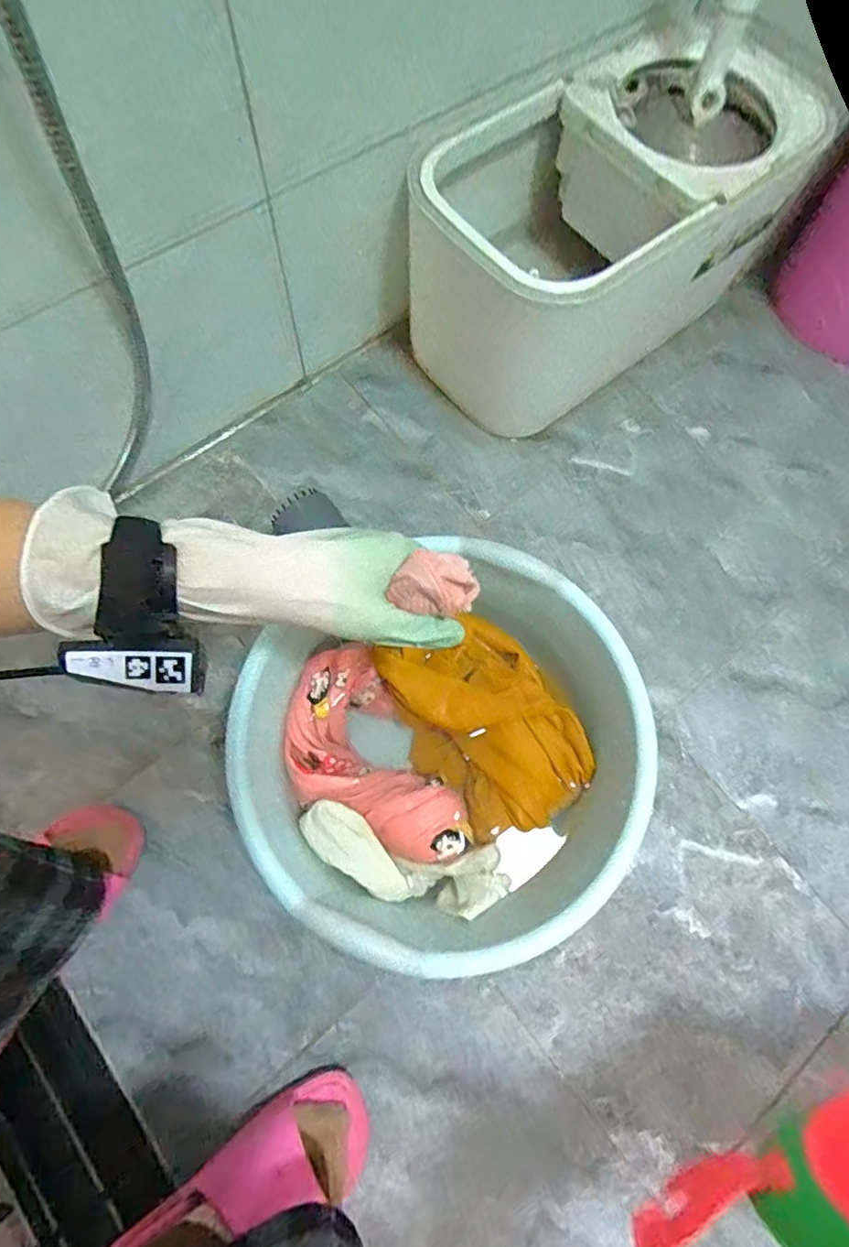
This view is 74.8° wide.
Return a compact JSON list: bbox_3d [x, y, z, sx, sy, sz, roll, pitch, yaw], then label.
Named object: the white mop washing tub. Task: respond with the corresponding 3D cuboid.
[{"bbox_3d":[0.194,-0.436,0.660,0.393,0.259,0.240,-36,78,-14],"label":"white mop washing tub"}]

